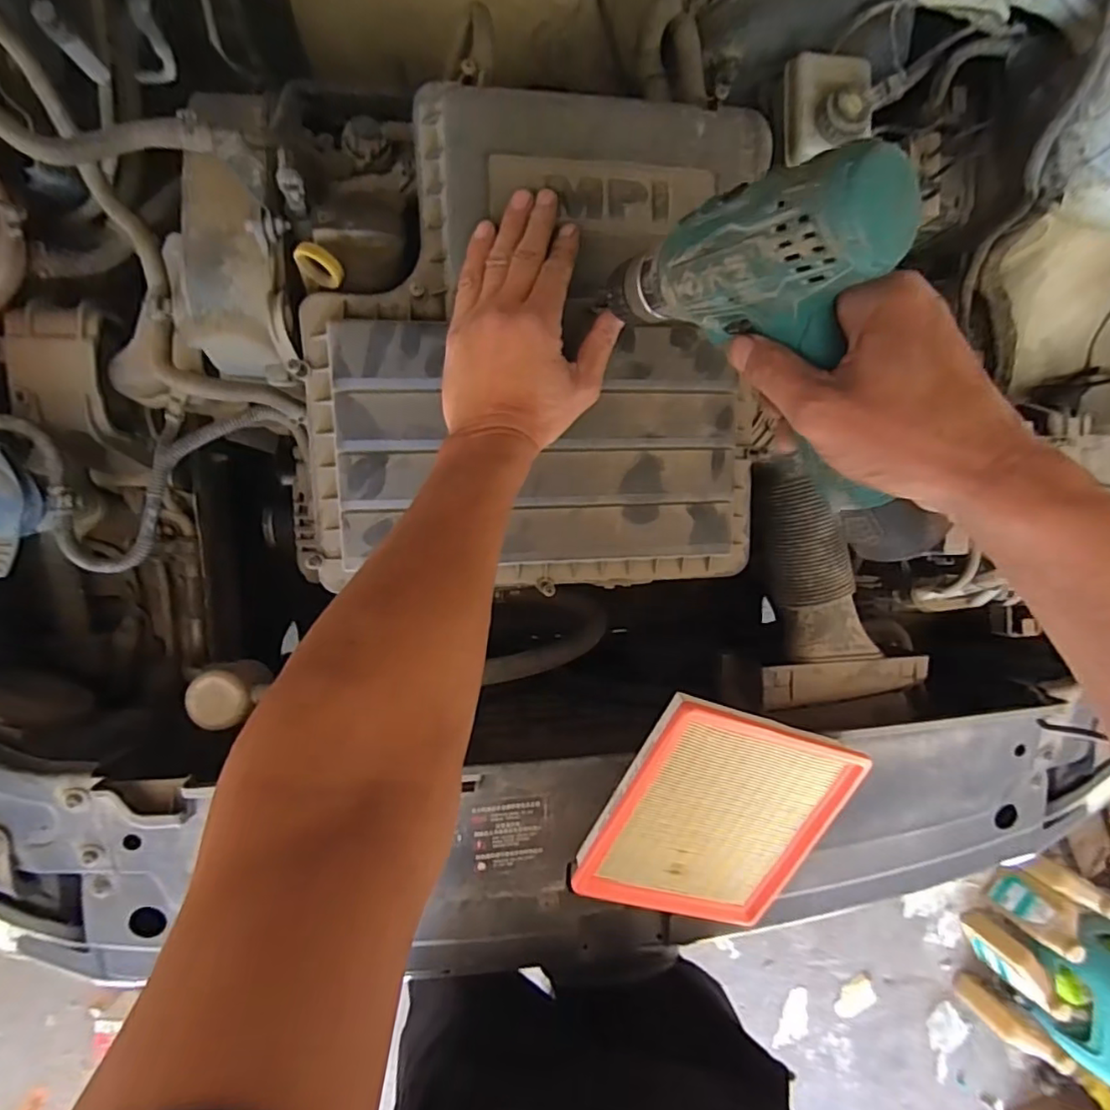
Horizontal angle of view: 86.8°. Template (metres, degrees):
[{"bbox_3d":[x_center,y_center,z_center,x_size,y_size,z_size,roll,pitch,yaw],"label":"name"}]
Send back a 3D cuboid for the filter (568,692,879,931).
[{"bbox_3d":[0.137,0.231,0.506,0.197,0.023,0.214,20,107,-17],"label":"filter"}]

